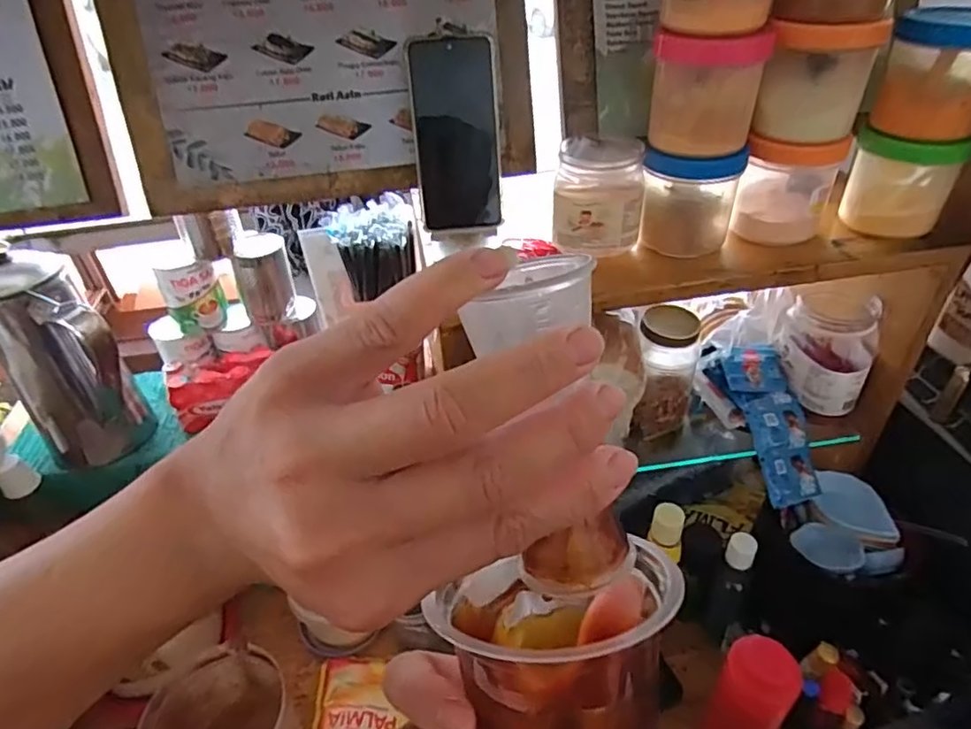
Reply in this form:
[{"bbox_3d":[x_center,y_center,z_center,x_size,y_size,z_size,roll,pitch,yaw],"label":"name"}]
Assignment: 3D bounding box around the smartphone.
[{"bbox_3d":[-0.024,-0.199,0.523,0.074,0.157,0.007,-5,22,-3],"label":"smartphone"}]

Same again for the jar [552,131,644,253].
[{"bbox_3d":[0.105,-0.159,0.554,0.077,0.083,0.080,4,40,9],"label":"jar"}]

